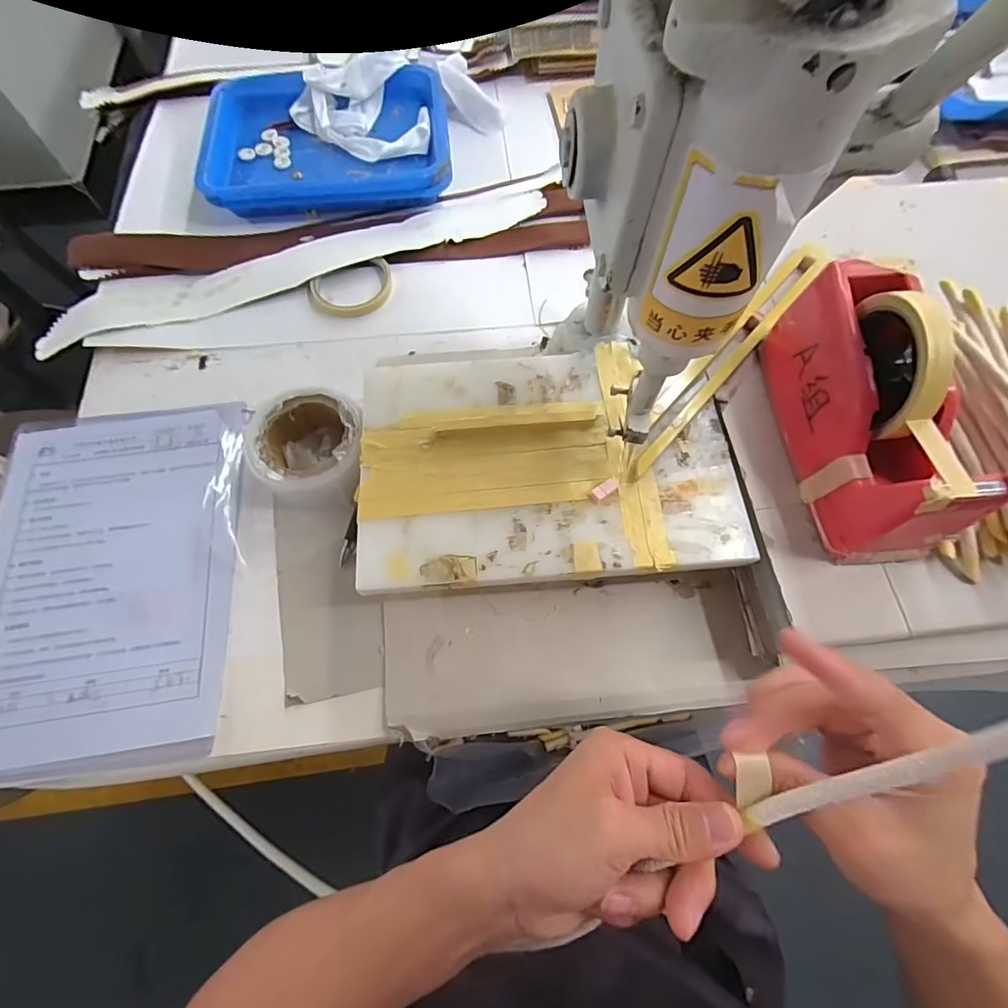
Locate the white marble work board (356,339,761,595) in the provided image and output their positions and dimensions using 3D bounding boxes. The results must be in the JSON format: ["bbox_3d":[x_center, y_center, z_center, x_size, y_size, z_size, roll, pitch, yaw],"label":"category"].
[{"bbox_3d":[0.033,-0.037,0.394,0.292,0.011,0.197,-4,69,-3],"label":"white marble work board"}]

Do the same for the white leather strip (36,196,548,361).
[{"bbox_3d":[-0.221,-0.268,0.536,0.542,0.016,0.070,-18,71,-8],"label":"white leather strip"}]

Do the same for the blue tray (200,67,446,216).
[{"bbox_3d":[-0.211,-0.446,0.598,0.286,0.037,0.215,-6,69,-3],"label":"blue tray"}]

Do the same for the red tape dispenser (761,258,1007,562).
[{"bbox_3d":[0.264,-0.072,0.344,0.073,0.113,0.202,-7,68,-3],"label":"red tape dispenser"}]

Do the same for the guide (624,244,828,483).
[{"bbox_3d":[0.201,-0.136,0.430,0.028,0.016,0.318,39,73,14],"label":"guide"}]

